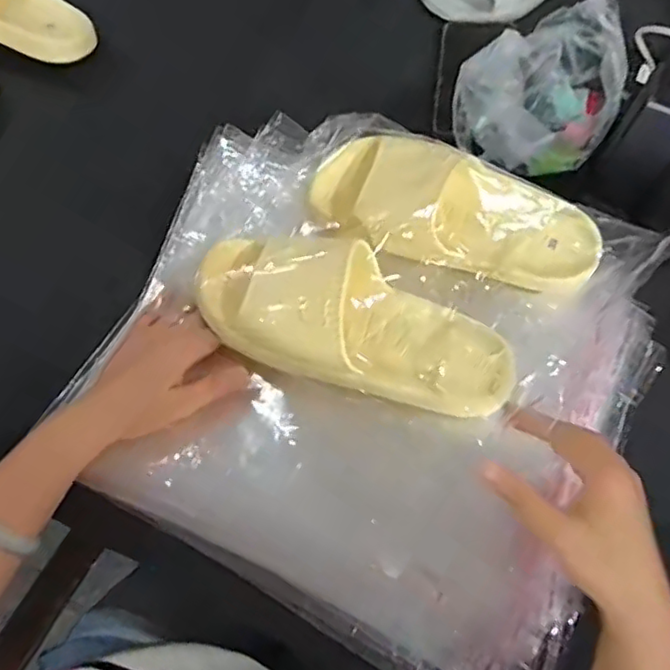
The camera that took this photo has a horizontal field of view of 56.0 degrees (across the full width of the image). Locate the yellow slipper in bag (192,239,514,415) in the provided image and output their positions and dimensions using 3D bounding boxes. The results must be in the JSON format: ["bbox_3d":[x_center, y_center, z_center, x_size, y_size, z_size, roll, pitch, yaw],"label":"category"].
[{"bbox_3d":[0.011,-0.009,0.485,0.254,0.063,0.098,21,68,5],"label":"yellow slipper in bag"}]

